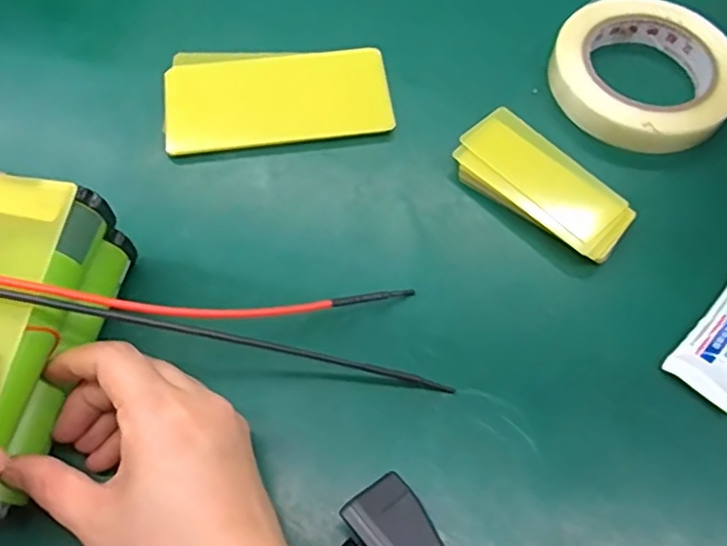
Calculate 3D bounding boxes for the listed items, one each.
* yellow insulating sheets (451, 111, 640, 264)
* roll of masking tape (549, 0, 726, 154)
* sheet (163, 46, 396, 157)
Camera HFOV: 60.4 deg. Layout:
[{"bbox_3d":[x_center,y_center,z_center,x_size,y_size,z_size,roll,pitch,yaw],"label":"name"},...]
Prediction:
[{"bbox_3d":[0.104,-0.050,0.367,0.049,0.016,0.105,-41,72,-19],"label":"yellow insulating sheets"},{"bbox_3d":[0.181,-0.131,0.403,0.113,0.022,0.104,1,64,-1],"label":"roll of masking tape"},{"bbox_3d":[-0.056,-0.116,0.405,0.142,0.009,0.077,-7,65,-5],"label":"sheet"}]

